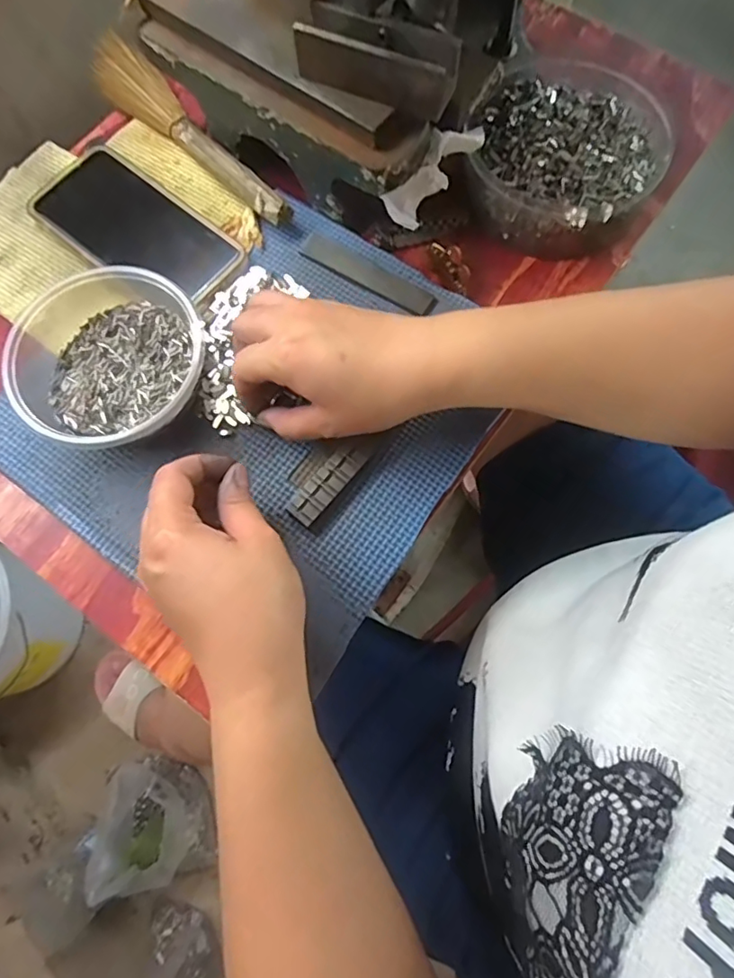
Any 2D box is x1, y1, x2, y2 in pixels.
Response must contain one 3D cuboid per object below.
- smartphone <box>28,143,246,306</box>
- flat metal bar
[{"bbox_3d":[-0.160,-0.183,0.383,0.150,0.008,0.074,38,77,11],"label":"smartphone"},{"bbox_3d":[0.001,-0.148,0.376,0.100,0.006,0.021,31,72,8],"label":"flat metal bar"}]

